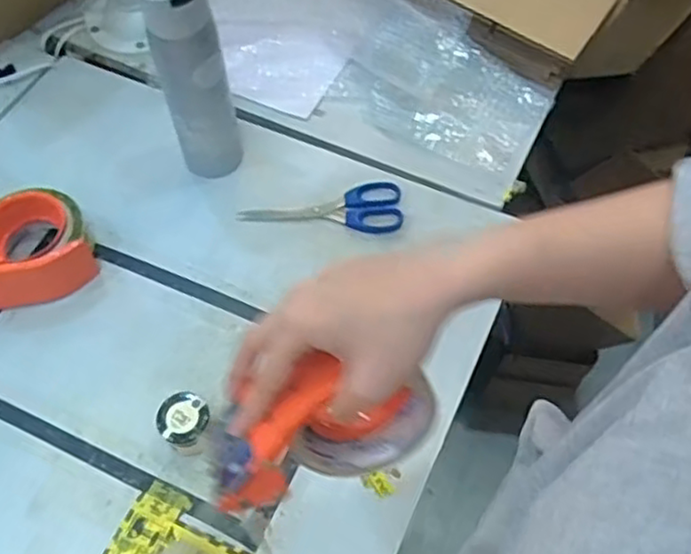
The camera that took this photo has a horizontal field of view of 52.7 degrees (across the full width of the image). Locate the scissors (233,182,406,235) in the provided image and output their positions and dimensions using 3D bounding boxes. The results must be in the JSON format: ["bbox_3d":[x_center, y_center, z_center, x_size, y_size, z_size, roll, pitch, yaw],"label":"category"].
[{"bbox_3d":[-0.024,-0.079,0.737,0.167,0.005,0.068,4,60,2],"label":"scissors"}]

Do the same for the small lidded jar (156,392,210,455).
[{"bbox_3d":[-0.135,0.126,0.601,0.045,0.041,0.046,-5,53,7],"label":"small lidded jar"}]

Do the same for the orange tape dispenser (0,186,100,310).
[{"bbox_3d":[-0.327,-0.023,0.675,0.150,0.063,0.094,-22,63,-13],"label":"orange tape dispenser"}]

